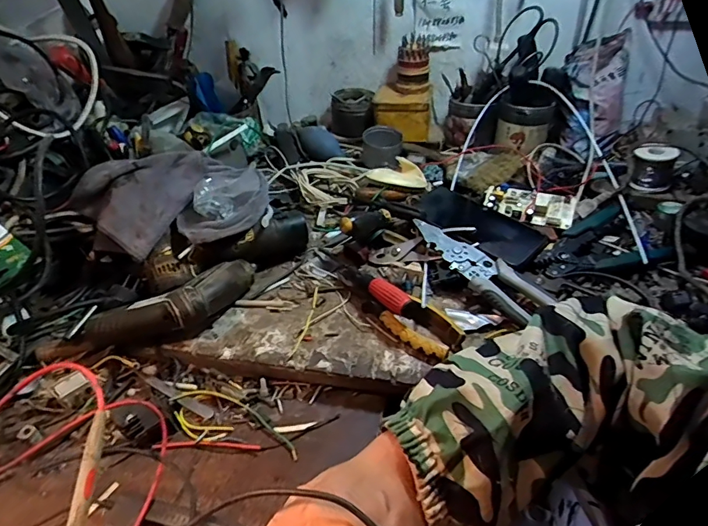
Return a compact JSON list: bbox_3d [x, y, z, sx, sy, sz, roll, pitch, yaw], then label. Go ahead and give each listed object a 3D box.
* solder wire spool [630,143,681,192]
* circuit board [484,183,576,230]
[{"bbox_3d":[0.447,-0.143,0.677,0.061,0.055,0.049,19,45,24],"label":"solder wire spool"},{"bbox_3d":[0.245,-0.081,0.636,0.117,0.014,0.059,15,64,19],"label":"circuit board"}]

